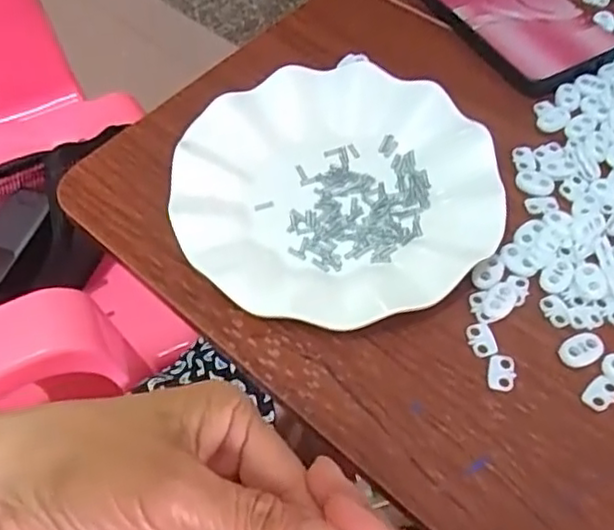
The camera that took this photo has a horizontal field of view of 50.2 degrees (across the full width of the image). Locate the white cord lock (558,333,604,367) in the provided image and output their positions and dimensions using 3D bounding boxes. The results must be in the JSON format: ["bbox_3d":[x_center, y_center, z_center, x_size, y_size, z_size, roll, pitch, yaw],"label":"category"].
[{"bbox_3d":[0.141,0.044,0.336,0.022,0.006,0.016,-19,58,-8],"label":"white cord lock"}]

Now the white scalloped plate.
[{"bbox_3d":[0.017,-0.048,0.390,0.183,0.023,0.188,-2,57,3],"label":"white scalloped plate"}]

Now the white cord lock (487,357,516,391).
[{"bbox_3d":[0.099,0.055,0.334,0.013,0.004,0.019,8,59,9],"label":"white cord lock"}]

